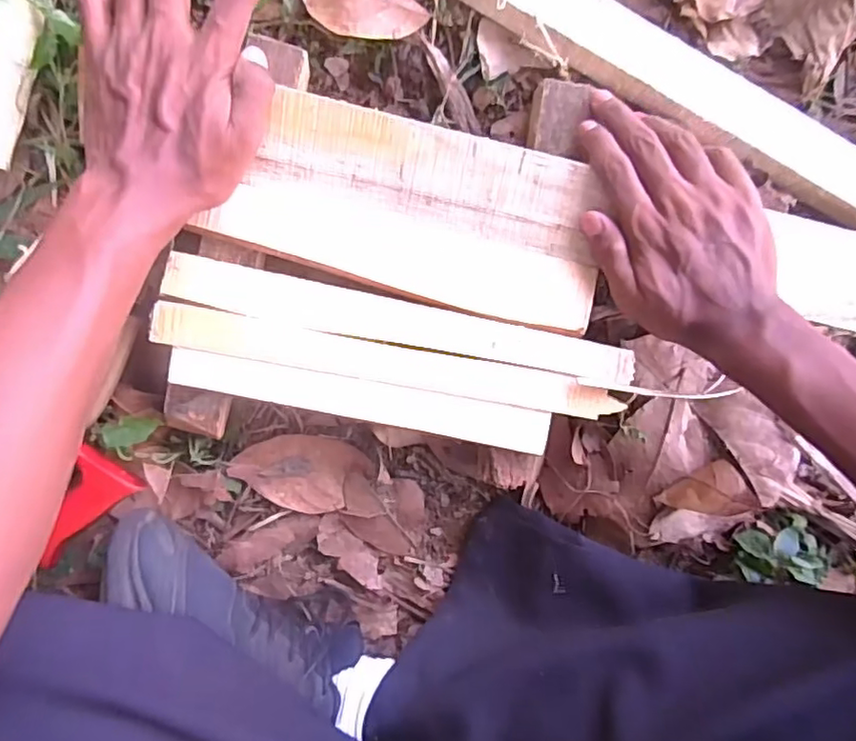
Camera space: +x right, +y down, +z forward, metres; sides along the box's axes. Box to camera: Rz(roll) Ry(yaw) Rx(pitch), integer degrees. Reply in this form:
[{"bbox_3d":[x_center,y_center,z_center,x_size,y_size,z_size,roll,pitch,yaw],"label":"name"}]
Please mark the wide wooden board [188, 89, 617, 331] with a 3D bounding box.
[{"bbox_3d":[-0.006,-0.099,0.382,0.237,0.018,0.100,14,99,-4],"label":"wide wooden board"}]

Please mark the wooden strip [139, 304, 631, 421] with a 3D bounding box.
[{"bbox_3d":[-0.023,-0.004,0.395,0.295,0.010,0.026,10,99,-4],"label":"wooden strip"}]

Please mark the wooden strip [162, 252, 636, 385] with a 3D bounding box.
[{"bbox_3d":[-0.014,-0.029,0.391,0.296,0.012,0.030,12,99,-4],"label":"wooden strip"}]

